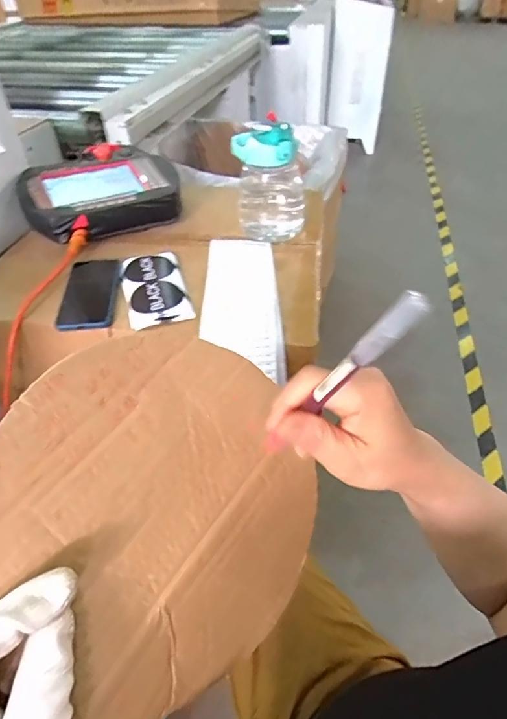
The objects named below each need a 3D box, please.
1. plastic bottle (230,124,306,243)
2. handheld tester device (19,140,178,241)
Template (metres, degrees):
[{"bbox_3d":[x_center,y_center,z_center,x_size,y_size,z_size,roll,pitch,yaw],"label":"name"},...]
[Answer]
[{"bbox_3d":[0.030,-0.307,0.764,0.127,0.176,0.093,1,43,4],"label":"plastic bottle"},{"bbox_3d":[-0.284,-0.308,0.830,0.277,0.089,0.211,-17,45,-16],"label":"handheld tester device"}]

